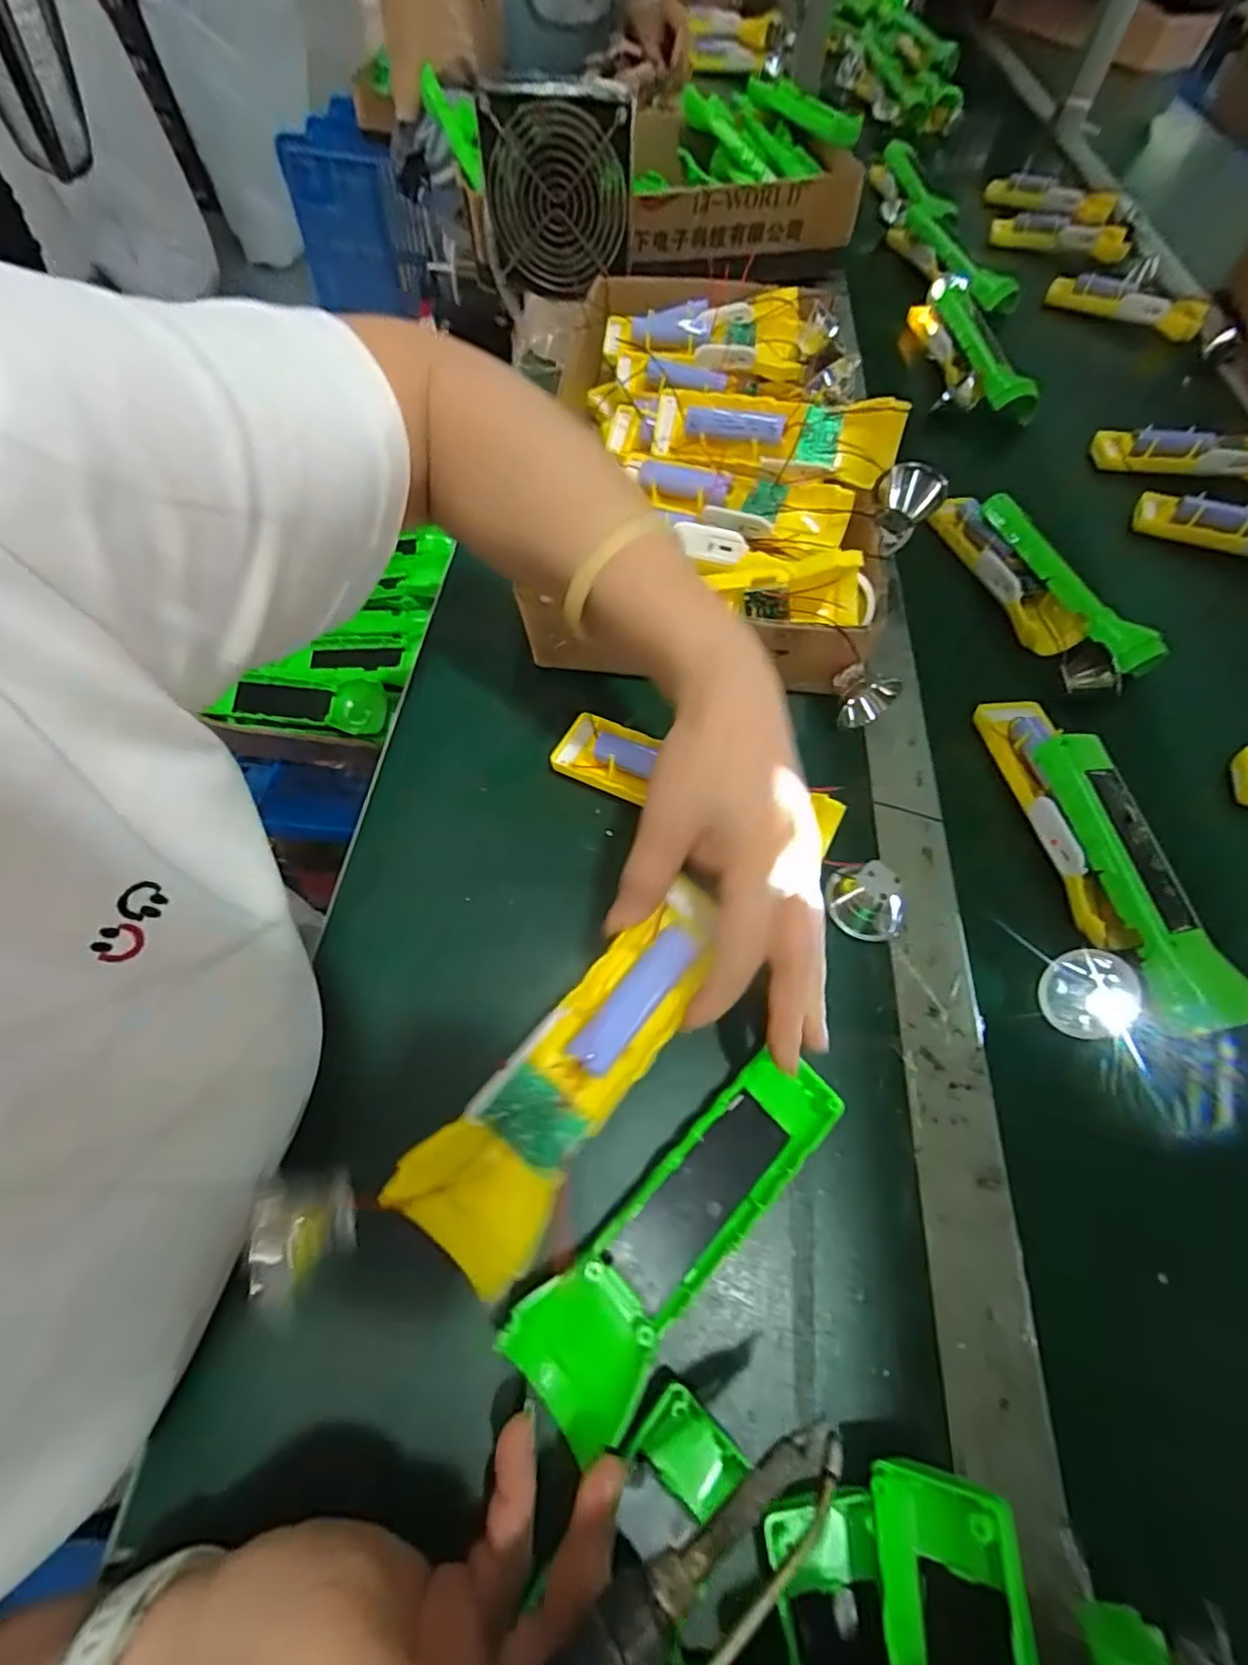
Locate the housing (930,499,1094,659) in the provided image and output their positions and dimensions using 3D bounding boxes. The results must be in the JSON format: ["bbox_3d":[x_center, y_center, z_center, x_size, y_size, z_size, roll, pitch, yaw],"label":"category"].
[{"bbox_3d":[0.283,-0.201,0.473,0.034,0.024,0.158,-15,63,-11],"label":"housing"}]

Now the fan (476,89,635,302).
[{"bbox_3d":[-0.055,-0.525,0.524,0.118,0.122,0.035,9,61,2],"label":"fan"}]

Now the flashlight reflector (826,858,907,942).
[{"bbox_3d":[0.131,0.037,0.332,0.040,0.025,0.034,4,60,-1],"label":"flashlight reflector"}]

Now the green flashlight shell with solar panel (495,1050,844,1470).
[{"bbox_3d":[0.026,0.161,0.261,0.160,0.026,0.050,-40,71,-22],"label":"green flashlight shell with solar panel"}]

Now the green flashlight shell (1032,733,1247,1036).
[{"bbox_3d":[0.271,0.022,0.334,0.035,0.031,0.160,-10,62,-9],"label":"green flashlight shell"}]

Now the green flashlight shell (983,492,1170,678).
[{"bbox_3d":[0.316,-0.181,0.452,0.042,0.026,0.162,-19,63,-13],"label":"green flashlight shell"}]

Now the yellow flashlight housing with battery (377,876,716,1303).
[{"bbox_3d":[-0.016,0.089,0.240,0.049,0.033,0.159,36,75,15],"label":"yellow flashlight housing with battery"}]

